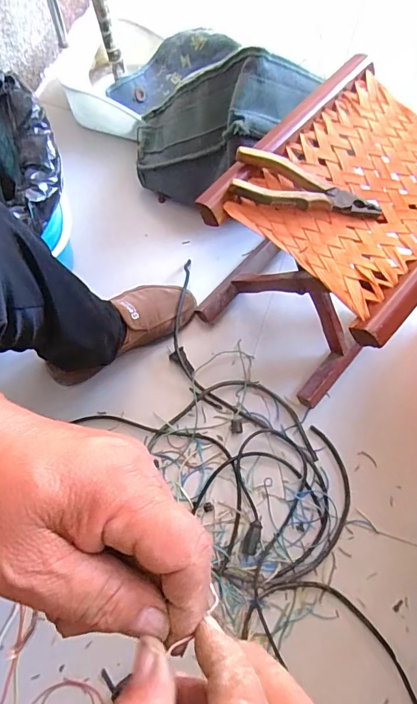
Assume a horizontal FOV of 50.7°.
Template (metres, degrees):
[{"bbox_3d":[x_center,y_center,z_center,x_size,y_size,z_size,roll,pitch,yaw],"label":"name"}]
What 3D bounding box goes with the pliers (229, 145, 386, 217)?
[{"bbox_3d":[0.111,-0.185,0.487,0.164,0.031,0.057,9,70,1],"label":"pliers"}]

